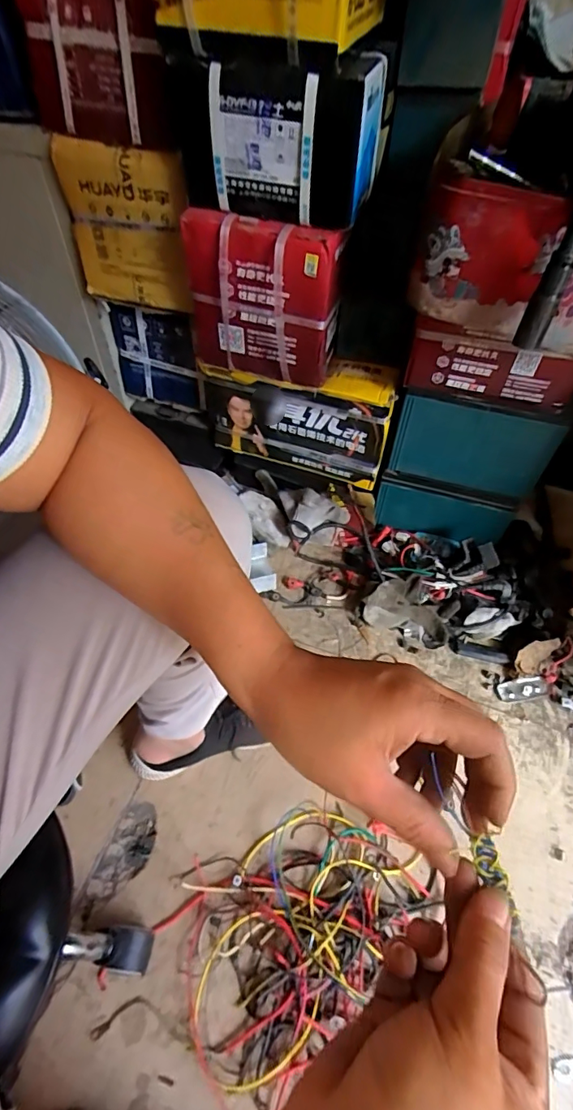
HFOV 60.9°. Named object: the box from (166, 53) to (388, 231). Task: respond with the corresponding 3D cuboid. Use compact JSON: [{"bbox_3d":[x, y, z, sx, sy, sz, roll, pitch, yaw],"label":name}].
[{"bbox_3d":[-0.017,-0.462,0.542,0.223,0.127,0.106,19,54,13],"label":"box"}]

